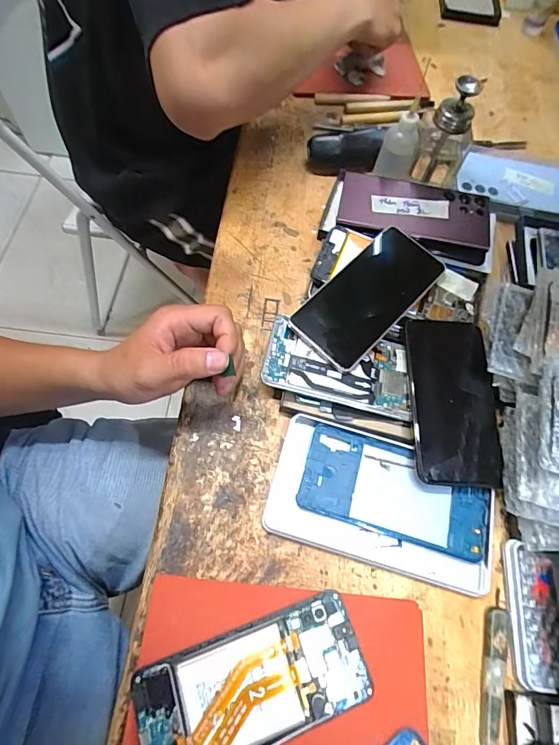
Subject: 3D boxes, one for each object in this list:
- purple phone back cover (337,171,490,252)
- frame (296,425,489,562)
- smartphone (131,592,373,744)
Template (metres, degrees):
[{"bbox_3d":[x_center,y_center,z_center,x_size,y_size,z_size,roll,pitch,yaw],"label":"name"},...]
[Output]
[{"bbox_3d":[0.149,-0.181,0.456,0.162,0.012,0.076,10,75,1],"label":"purple phone back cover"},{"bbox_3d":[0.097,0.098,0.349,0.156,0.012,0.075,16,65,3],"label":"frame"},{"bbox_3d":[-0.017,0.212,0.278,0.152,0.015,0.068,-16,68,-11],"label":"smartphone"}]

